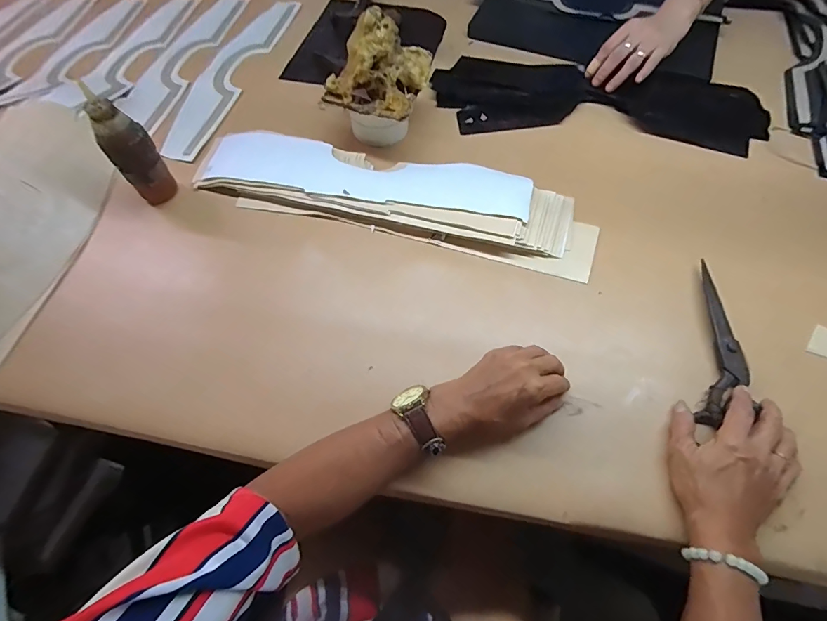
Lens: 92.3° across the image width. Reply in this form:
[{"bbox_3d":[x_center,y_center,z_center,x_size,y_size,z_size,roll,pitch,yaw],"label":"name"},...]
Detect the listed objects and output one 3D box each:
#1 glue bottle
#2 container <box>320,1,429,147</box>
[{"bbox_3d":[-0.342,-0.192,0.484,0.052,0.129,0.044,-40,69,-18],"label":"glue bottle"},{"bbox_3d":[-0.043,-0.313,0.536,0.116,0.141,0.125,22,65,11],"label":"container"}]

